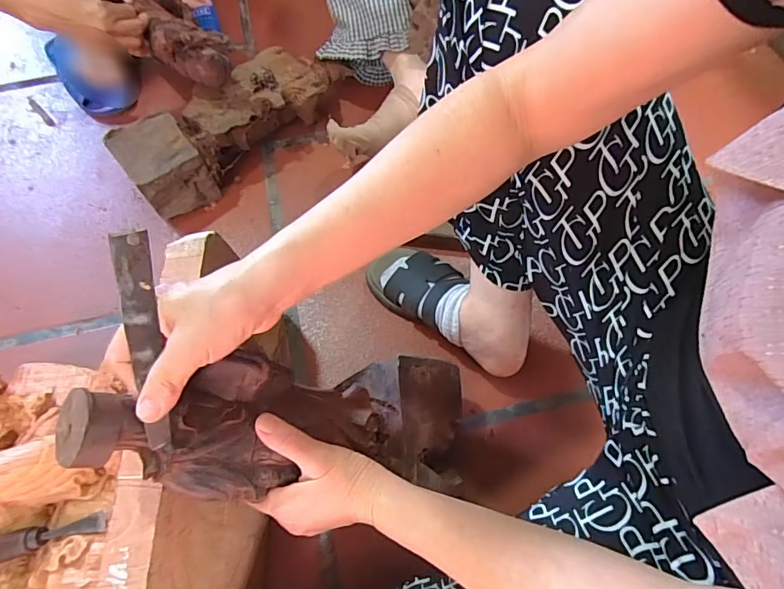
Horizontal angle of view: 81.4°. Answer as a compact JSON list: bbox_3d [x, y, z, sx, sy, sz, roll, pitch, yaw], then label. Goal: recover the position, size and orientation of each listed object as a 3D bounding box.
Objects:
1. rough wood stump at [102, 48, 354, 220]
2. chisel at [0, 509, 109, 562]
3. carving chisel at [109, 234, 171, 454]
[{"bbox_3d":[-0.237,-0.280,0.733,0.382,0.097,0.129,-38,70,-15],"label":"rough wood stump"},{"bbox_3d":[-0.321,0.214,0.393,0.162,0.028,0.021,-14,66,-5],"label":"chisel"},{"bbox_3d":[-0.154,0.031,0.283,0.019,0.005,0.140,-5,106,-18],"label":"carving chisel"}]

